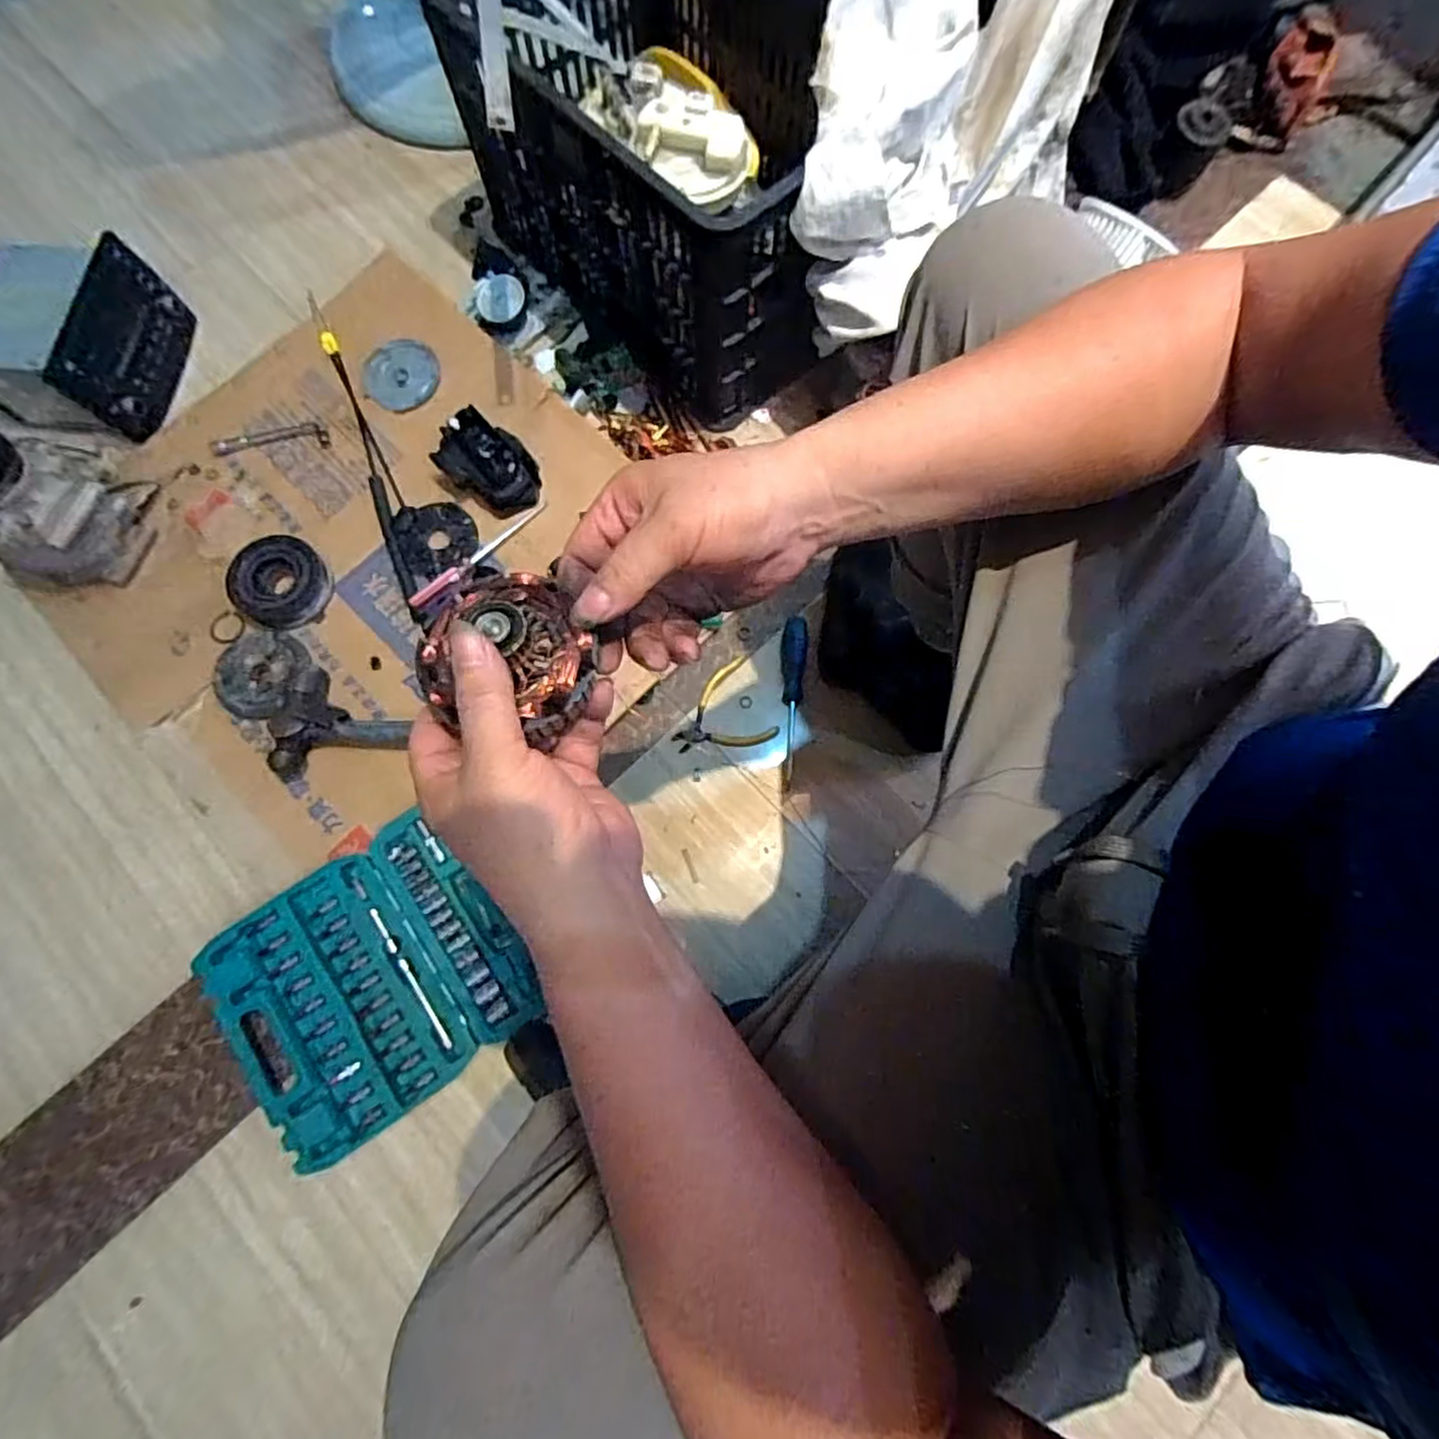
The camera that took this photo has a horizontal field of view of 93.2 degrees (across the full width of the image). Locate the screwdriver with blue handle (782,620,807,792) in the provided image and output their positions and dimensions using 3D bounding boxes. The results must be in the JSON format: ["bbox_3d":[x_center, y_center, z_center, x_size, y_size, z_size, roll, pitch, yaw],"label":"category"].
[{"bbox_3d":[0.082,-0.022,0.774,0.028,0.028,0.188,3,75,1],"label":"screwdriver with blue handle"}]

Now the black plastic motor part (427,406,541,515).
[{"bbox_3d":[-0.276,-0.304,0.818,0.118,0.061,0.082,35,78,9],"label":"black plastic motor part"}]

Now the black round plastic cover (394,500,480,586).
[{"bbox_3d":[-0.340,-0.218,0.819,0.091,0.013,0.096,1,82,-7],"label":"black round plastic cover"}]

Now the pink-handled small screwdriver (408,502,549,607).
[{"bbox_3d":[-0.283,-0.196,0.806,0.021,0.020,0.191,43,79,10],"label":"pink-handled small screwdriver"}]

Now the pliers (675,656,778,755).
[{"bbox_3d":[-0.001,-0.004,0.777,0.110,0.014,0.097,-27,77,-6],"label":"pliers"}]

